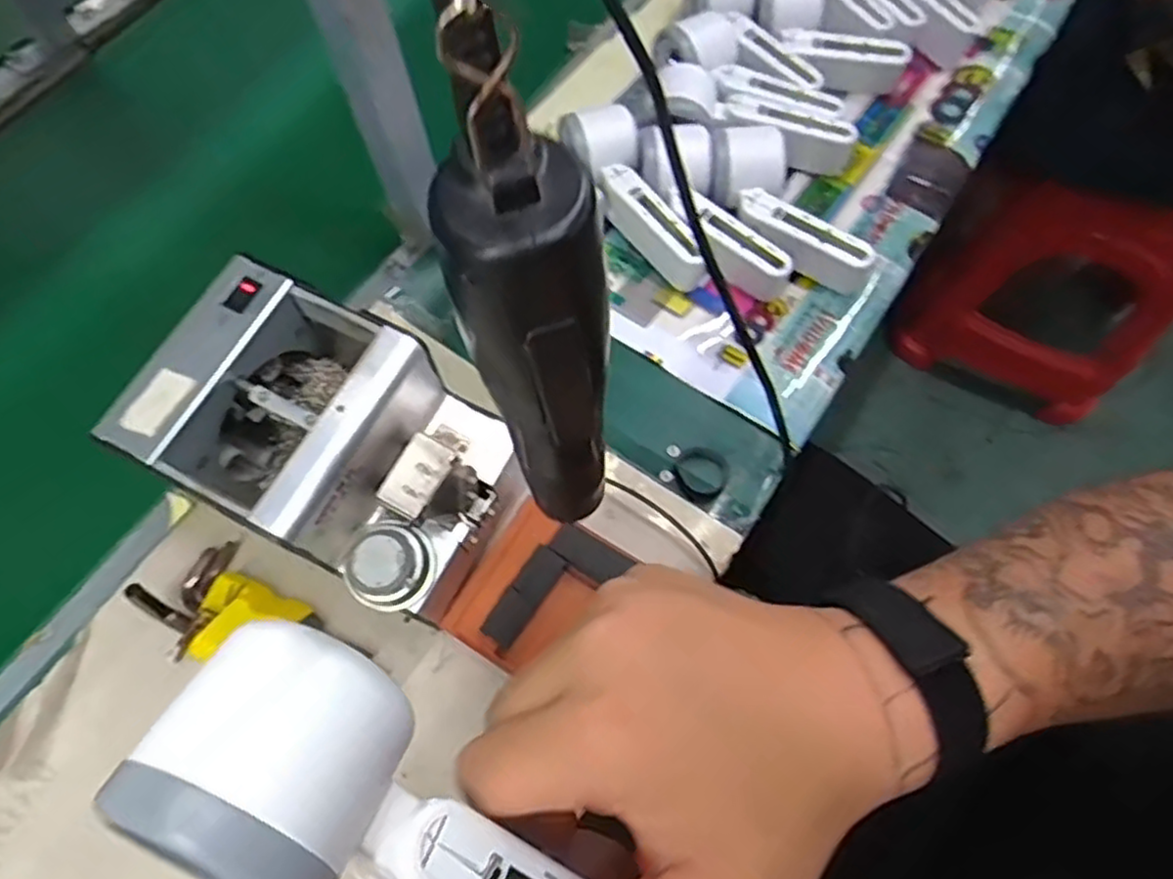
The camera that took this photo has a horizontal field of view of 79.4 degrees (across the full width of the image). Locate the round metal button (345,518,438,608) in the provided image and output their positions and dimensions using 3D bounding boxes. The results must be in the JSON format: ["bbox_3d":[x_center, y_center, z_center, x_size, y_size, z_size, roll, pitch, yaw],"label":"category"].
[{"bbox_3d":[-0.107,0.066,0.380,0.045,0.026,0.046,0,69,1],"label":"round metal button"}]

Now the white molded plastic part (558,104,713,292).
[{"bbox_3d":[0.039,-0.185,0.537,0.034,0.050,0.159,-34,91,-12],"label":"white molded plastic part"}]

